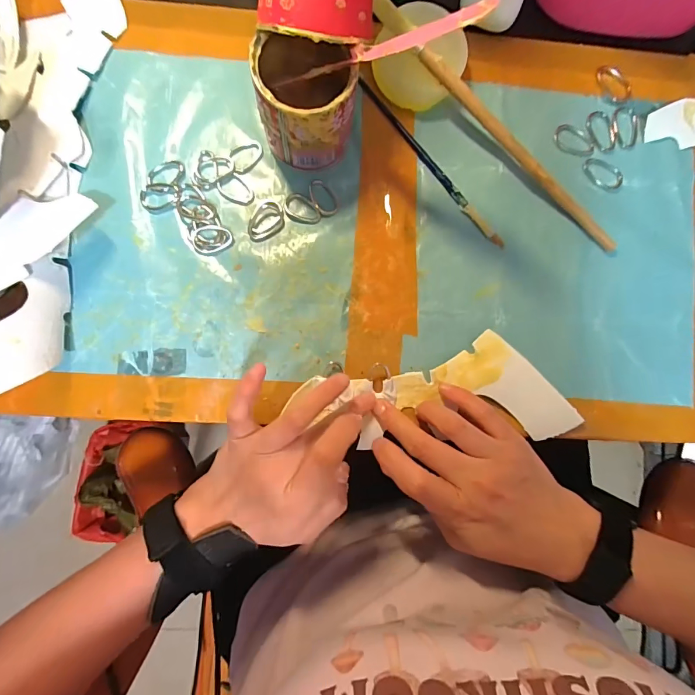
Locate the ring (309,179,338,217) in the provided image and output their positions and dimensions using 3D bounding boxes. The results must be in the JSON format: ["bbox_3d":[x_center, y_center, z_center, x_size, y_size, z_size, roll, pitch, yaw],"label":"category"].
[{"bbox_3d":[-0.018,-0.114,0.298,0.016,0.004,0.030,-33,91,-5],"label":"ring"}]

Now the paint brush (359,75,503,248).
[{"bbox_3d":[0.065,-0.142,0.306,0.009,0.005,0.166,-41,91,-4],"label":"paint brush"}]

